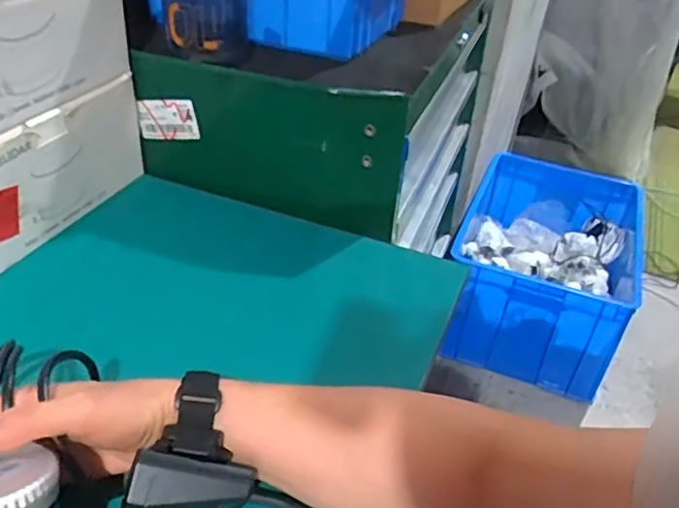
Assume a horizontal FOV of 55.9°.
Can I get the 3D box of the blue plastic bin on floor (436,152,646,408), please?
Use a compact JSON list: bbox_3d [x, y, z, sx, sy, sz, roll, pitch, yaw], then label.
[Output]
[{"bbox_3d":[0.531,0.040,1.672,0.440,0.332,0.545,15,37,13],"label":"blue plastic bin on floor"}]

